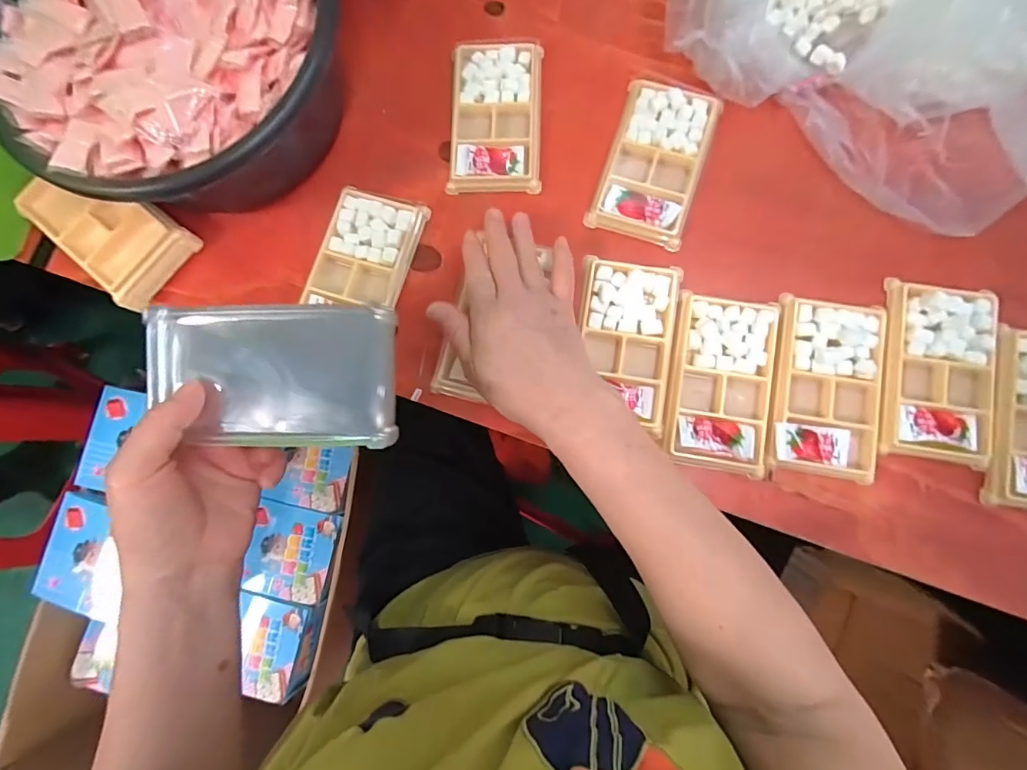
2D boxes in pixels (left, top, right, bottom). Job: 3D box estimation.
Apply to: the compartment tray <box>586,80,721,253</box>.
[{"bbox_3d":[0.118,-0.187,0.393,0.076,0.012,0.133,18,85,6],"label":"compartment tray"}]

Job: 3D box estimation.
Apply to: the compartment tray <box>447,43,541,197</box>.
[{"bbox_3d":[-0.015,-0.235,0.409,0.076,0.011,0.138,1,84,4],"label":"compartment tray"}]

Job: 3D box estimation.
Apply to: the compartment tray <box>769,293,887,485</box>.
[{"bbox_3d":[0.241,0.001,0.361,0.075,0.013,0.134,8,84,5],"label":"compartment tray"}]

